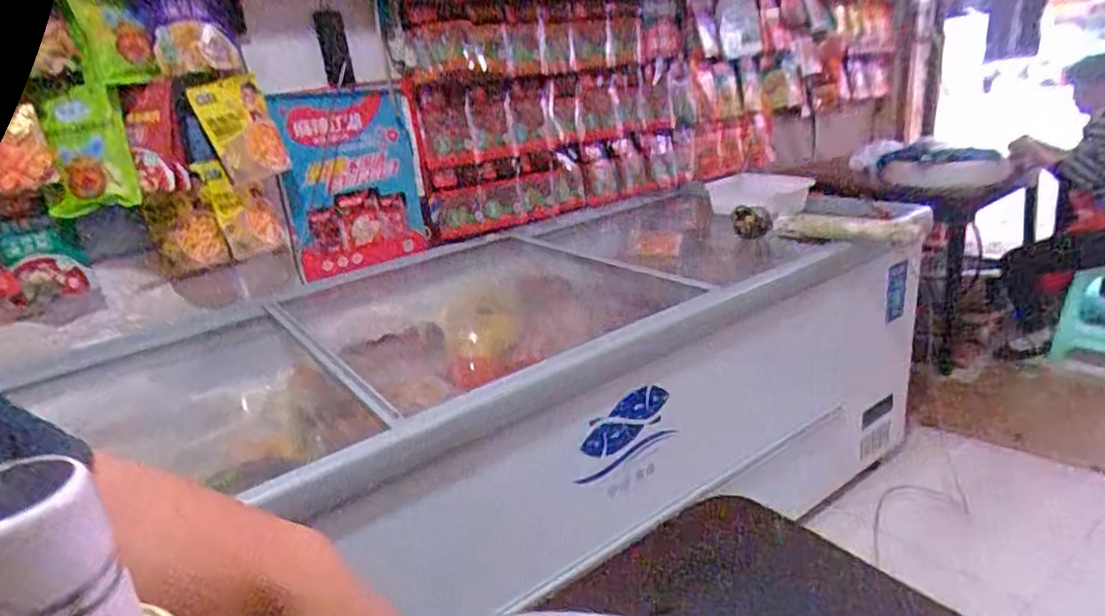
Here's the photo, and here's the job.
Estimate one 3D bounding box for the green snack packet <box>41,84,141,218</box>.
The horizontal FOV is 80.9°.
[{"bbox_3d":[-1.057,-0.349,1.451,0.163,0.256,0.047,-13,23,-16],"label":"green snack packet"}]

